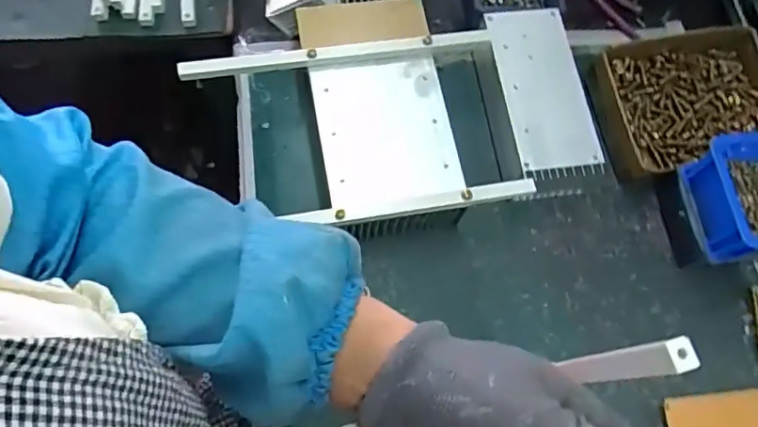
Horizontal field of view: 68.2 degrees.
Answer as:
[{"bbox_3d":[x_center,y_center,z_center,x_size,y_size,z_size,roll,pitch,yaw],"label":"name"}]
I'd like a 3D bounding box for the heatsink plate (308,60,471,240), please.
[{"bbox_3d":[0.006,-0.060,0.527,0.121,0.060,0.162,-10,71,-6],"label":"heatsink plate"}]

